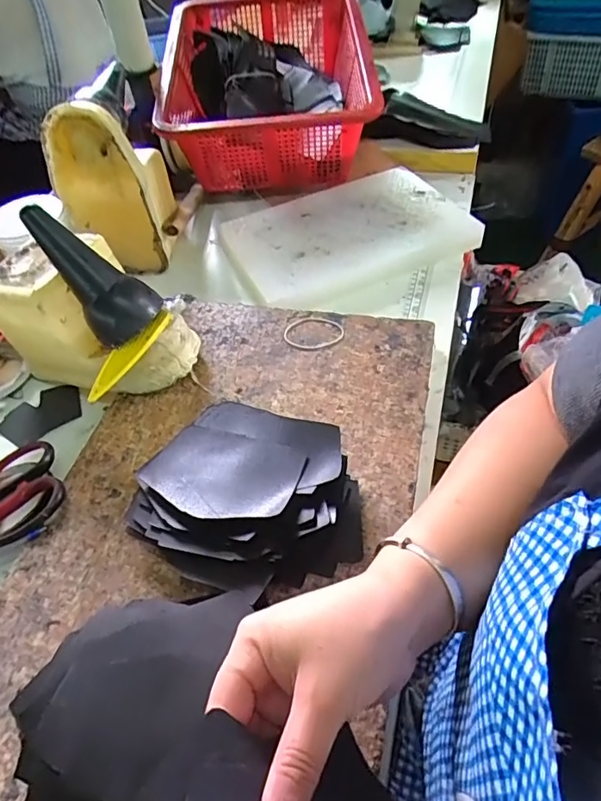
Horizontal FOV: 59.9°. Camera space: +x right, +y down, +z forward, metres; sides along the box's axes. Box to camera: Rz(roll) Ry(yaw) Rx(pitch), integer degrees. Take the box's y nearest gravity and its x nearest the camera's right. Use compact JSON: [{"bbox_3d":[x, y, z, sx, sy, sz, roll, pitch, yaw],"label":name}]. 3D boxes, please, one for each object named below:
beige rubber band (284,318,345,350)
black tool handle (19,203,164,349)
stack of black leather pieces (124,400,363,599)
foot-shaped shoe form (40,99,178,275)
[{"bbox_3d":[0.015,-0.073,0.561,0.065,0.004,0.049,3,50,9],"label":"beige rubber band"},{"bbox_3d":[-0.193,-0.119,0.479,0.042,0.134,0.066,-11,36,48],"label":"black tool handle"},{"bbox_3d":[-0.035,0.073,0.405,0.157,0.053,0.148,24,56,24],"label":"stack of black leather pieces"},{"bbox_3d":[-0.235,-0.274,0.658,0.122,0.195,0.103,-8,49,-1],"label":"foot-shaped shoe form"}]

